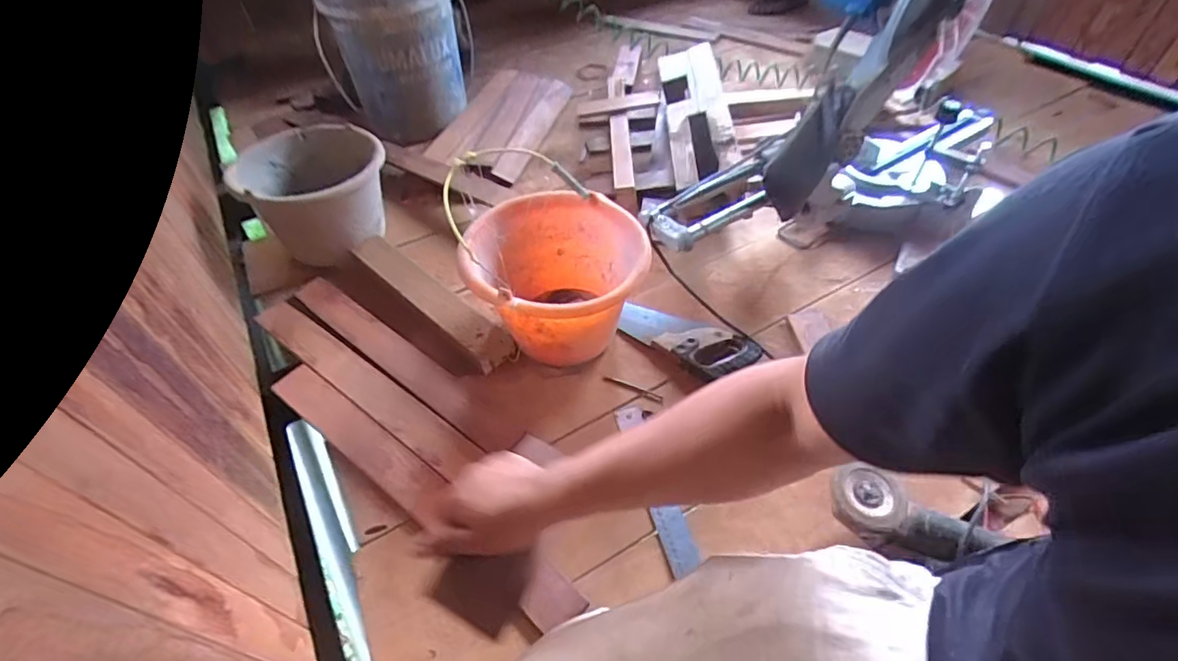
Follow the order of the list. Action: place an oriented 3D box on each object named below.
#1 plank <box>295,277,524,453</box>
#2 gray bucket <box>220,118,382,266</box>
[{"bbox_3d":[-0.331,0.039,0.930,0.546,0.014,0.063,30,56,26],"label":"plank"},{"bbox_3d":[-0.532,-0.267,1.099,0.249,0.179,0.262,-1,48,1],"label":"gray bucket"}]

